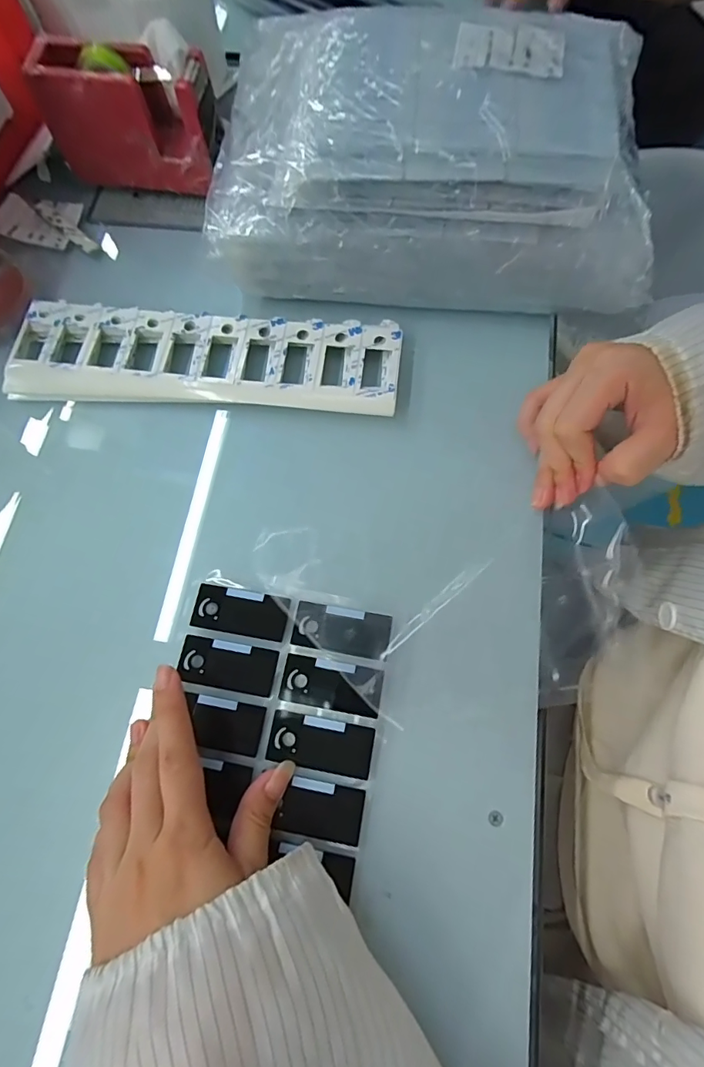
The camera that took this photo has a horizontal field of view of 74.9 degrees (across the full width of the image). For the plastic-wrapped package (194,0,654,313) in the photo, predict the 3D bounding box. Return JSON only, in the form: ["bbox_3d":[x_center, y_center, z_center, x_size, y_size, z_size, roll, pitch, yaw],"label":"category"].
[{"bbox_3d":[0.057,-0.273,0.335,0.297,0.096,0.189,7,73,2],"label":"plastic-wrapped package"}]

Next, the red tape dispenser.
[{"bbox_3d":[-0.176,-0.336,0.373,0.128,0.076,0.049,11,72,5],"label":"red tape dispenser"}]

